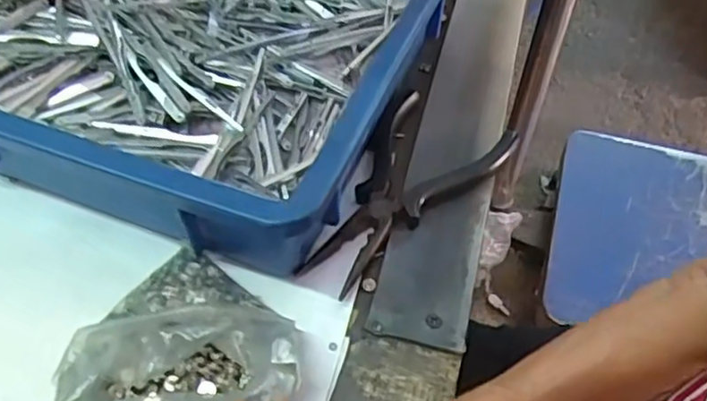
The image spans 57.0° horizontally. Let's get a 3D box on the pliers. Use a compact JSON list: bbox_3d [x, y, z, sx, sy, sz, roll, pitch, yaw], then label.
[{"bbox_3d":[0.027,-0.007,0.383,0.078,0.013,0.151,29,57,21],"label":"pliers"}]

